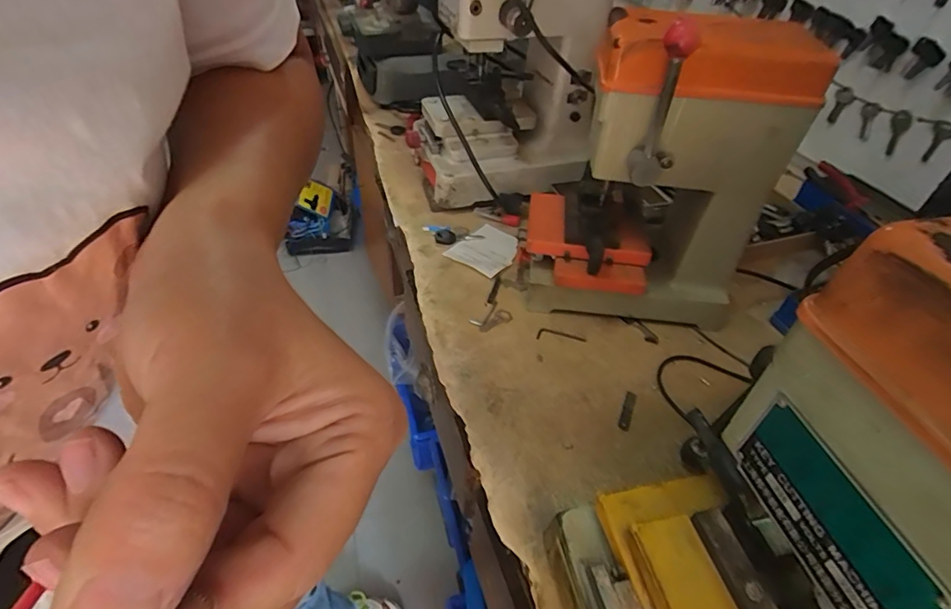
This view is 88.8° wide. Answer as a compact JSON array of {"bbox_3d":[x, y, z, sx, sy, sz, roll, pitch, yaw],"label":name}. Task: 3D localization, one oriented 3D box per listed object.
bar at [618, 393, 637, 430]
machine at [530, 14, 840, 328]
[{"bbox_3d":[0.153,0.106,0.487,0.010,0.004,0.047,18,46,16],"label":"bar"},{"bbox_3d":[0.182,-0.130,0.526,0.233,0.300,0.151,1,44,-1],"label":"machine"}]

